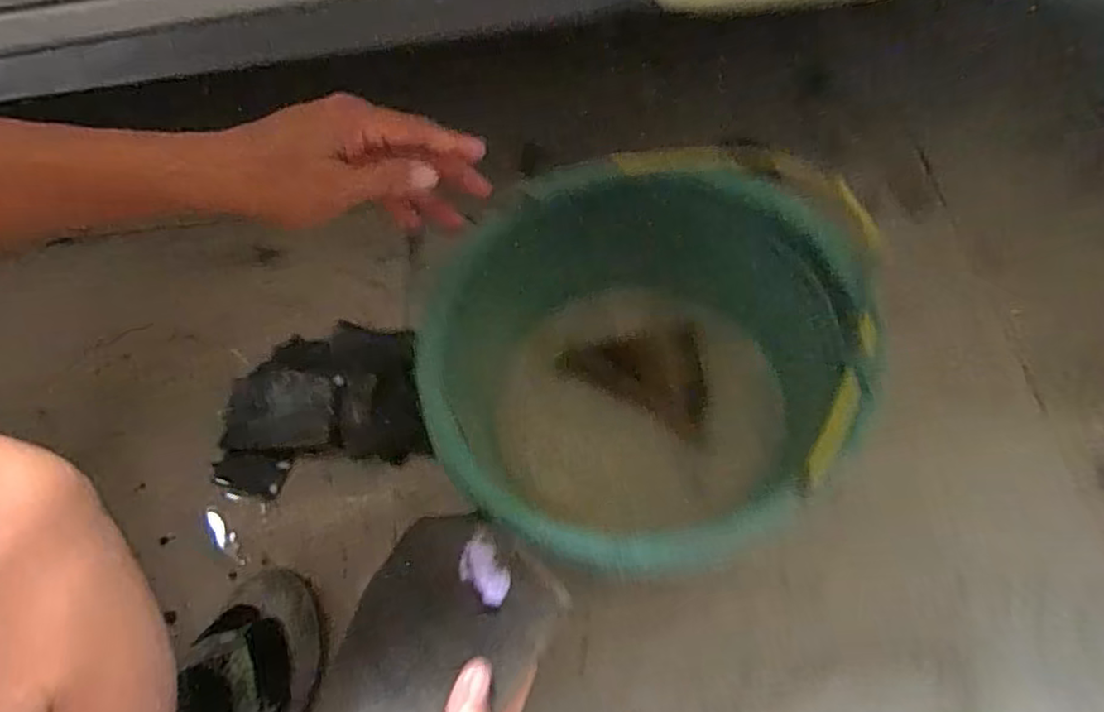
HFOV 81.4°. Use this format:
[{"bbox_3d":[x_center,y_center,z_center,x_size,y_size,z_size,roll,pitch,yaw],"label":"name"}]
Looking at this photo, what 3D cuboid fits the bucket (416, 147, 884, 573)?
[{"bbox_3d":[0.062,-0.002,0.517,0.319,0.203,0.314,-1,62,2],"label":"bucket"}]

